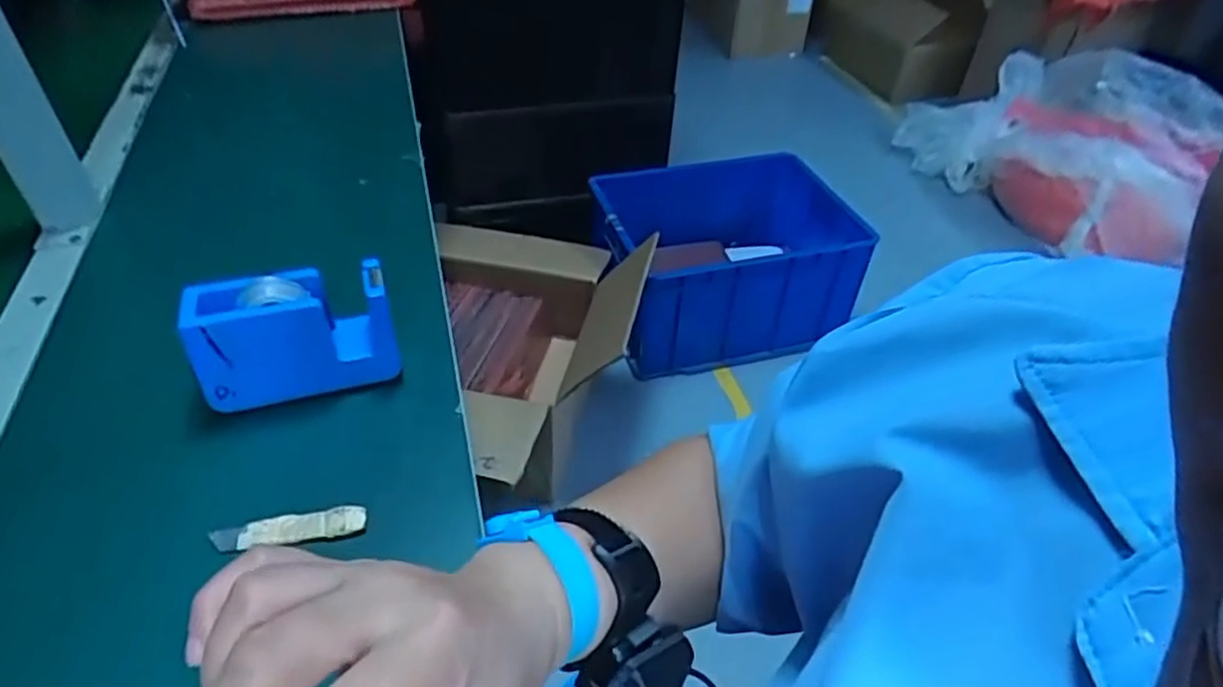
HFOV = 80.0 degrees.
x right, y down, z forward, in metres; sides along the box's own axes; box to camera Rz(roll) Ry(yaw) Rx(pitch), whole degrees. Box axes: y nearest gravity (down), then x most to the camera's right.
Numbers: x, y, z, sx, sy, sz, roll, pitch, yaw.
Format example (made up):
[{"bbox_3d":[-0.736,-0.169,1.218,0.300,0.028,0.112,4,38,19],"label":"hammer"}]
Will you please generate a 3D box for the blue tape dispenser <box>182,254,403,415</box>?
[{"bbox_3d":[-0.218,-0.005,0.507,0.128,0.082,0.047,-11,44,-16],"label":"blue tape dispenser"}]

